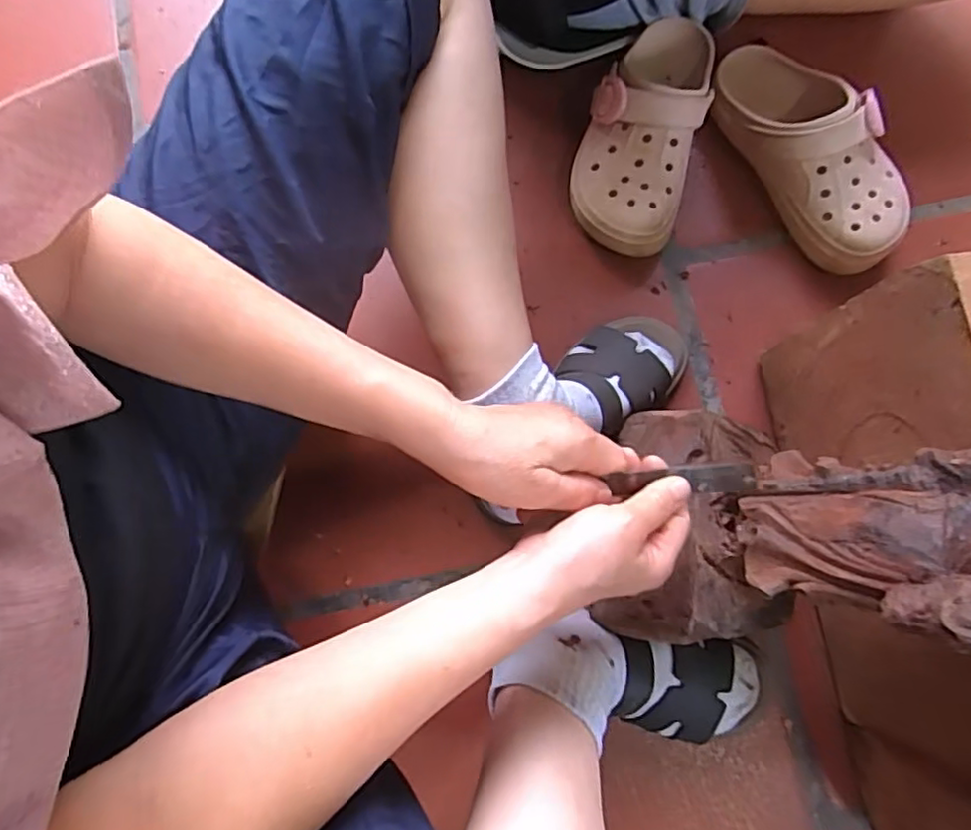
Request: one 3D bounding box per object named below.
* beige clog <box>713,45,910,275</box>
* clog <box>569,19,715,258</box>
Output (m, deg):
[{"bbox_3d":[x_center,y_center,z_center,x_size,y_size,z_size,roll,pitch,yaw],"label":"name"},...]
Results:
[{"bbox_3d":[0.307,-0.254,0.591,0.111,0.090,0.242,-35,80,-5],"label":"beige clog"},{"bbox_3d":[0.149,-0.276,0.599,0.104,0.088,0.242,16,80,4],"label":"clog"}]

